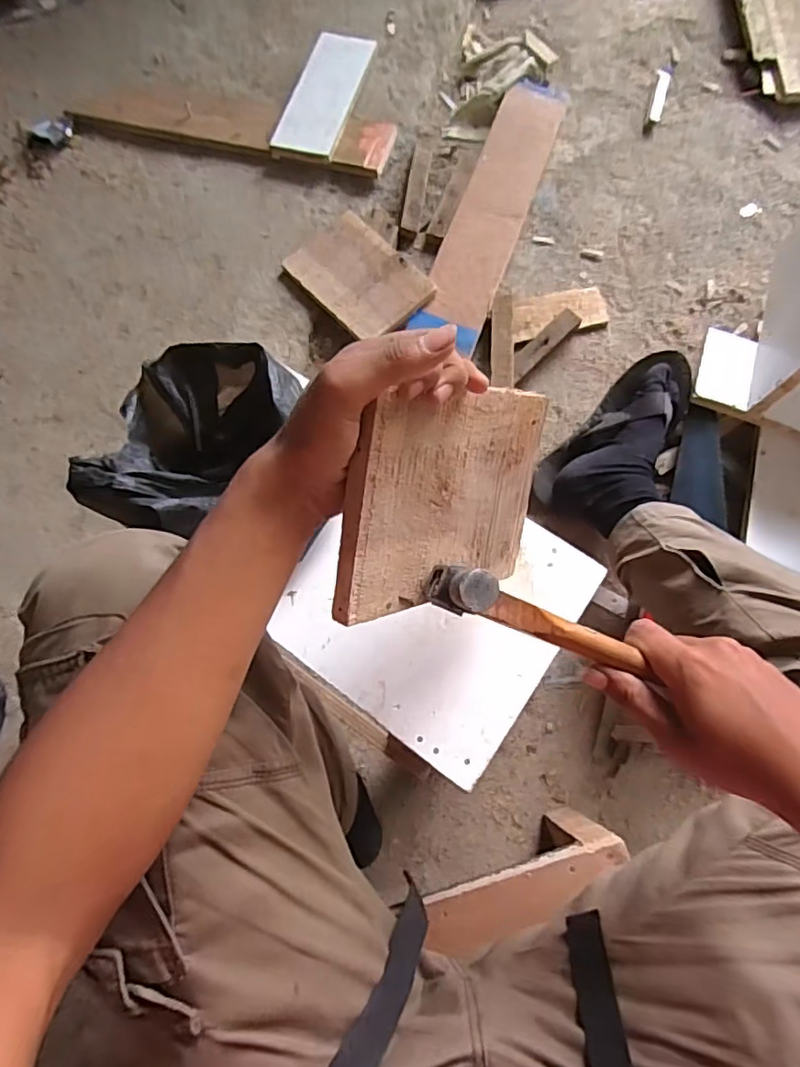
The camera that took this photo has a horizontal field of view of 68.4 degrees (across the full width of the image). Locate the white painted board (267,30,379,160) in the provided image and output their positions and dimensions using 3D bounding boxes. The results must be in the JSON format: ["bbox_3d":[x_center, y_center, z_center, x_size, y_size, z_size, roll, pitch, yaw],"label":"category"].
[{"bbox_3d":[-0.124,-0.729,0.976,0.105,0.014,0.257,15,76,6],"label":"white painted board"}]

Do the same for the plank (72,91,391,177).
[{"bbox_3d":[-0.281,-0.692,0.988,0.547,0.034,0.117,15,75,6],"label":"plank"}]

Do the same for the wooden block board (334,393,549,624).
[{"bbox_3d":[0.038,-0.025,0.387,0.010,0.193,0.137,18,107,37],"label":"wooden block board"}]

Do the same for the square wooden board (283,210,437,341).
[{"bbox_3d":[-0.063,-0.385,0.890,0.136,0.020,0.204,-42,75,-10],"label":"square wooden board"}]

